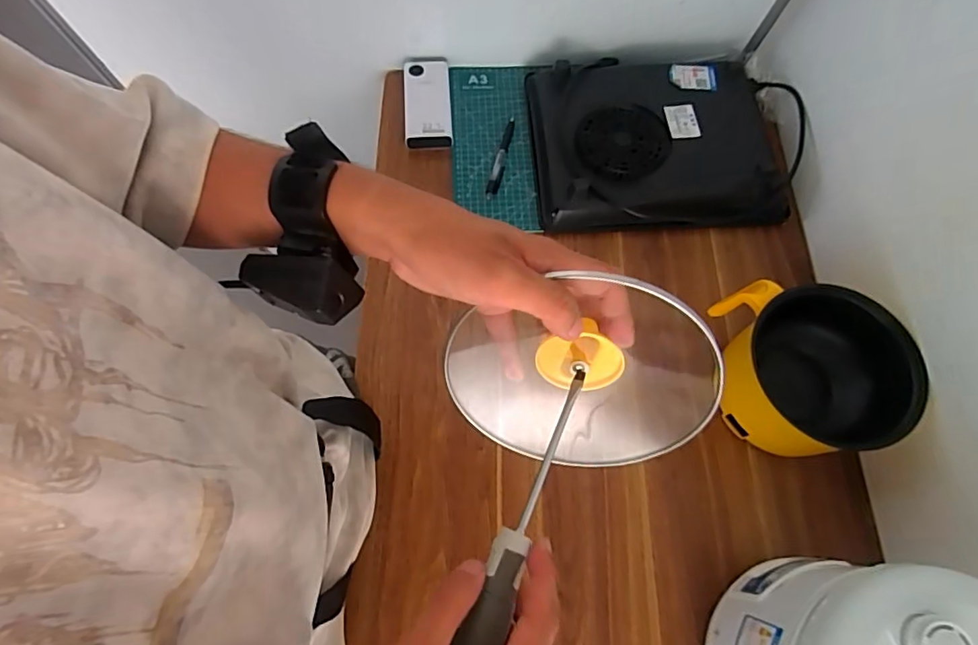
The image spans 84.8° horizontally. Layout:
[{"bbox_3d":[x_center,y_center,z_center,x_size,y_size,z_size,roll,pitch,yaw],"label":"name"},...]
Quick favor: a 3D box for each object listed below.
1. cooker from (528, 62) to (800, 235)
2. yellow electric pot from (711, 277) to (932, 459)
[{"bbox_3d":[0.257,-0.262,0.773,0.388,0.066,0.296,-1,68,-3],"label":"cooker"},{"bbox_3d":[0.359,0.055,0.611,0.164,0.125,0.185,2,68,-1],"label":"yellow electric pot"}]

